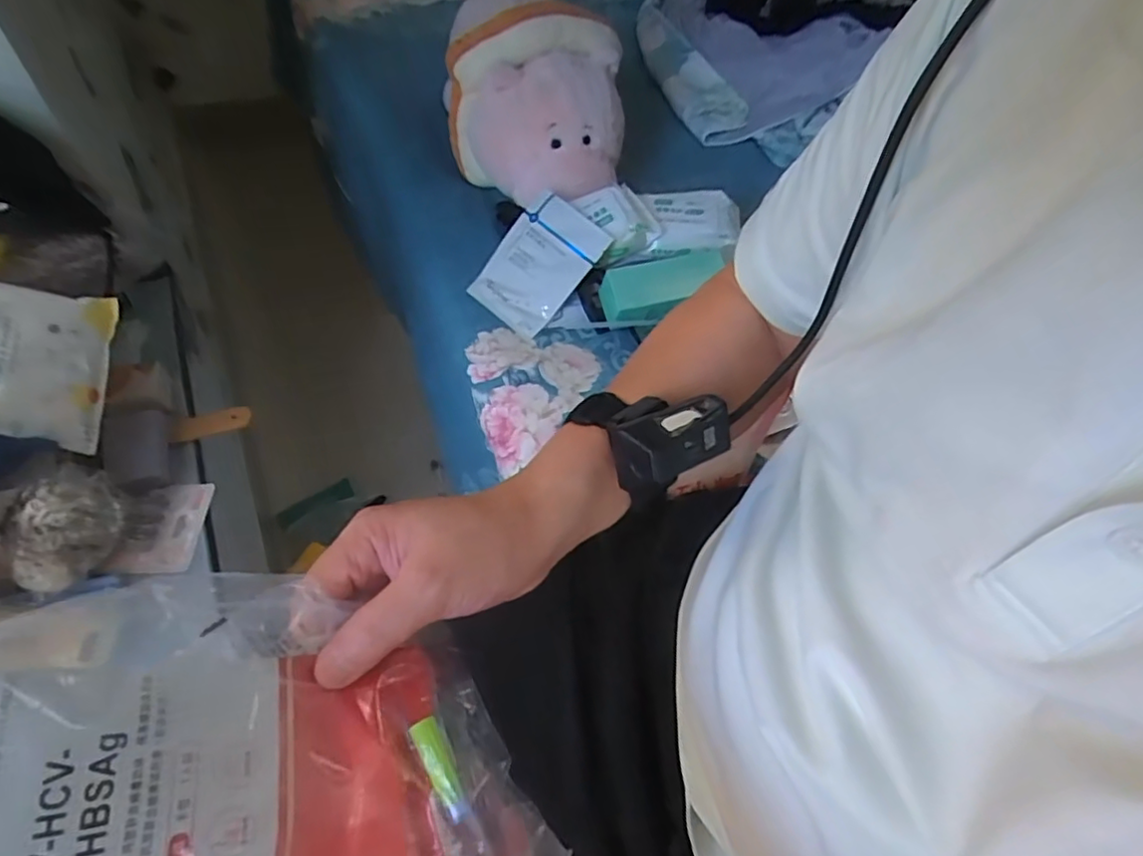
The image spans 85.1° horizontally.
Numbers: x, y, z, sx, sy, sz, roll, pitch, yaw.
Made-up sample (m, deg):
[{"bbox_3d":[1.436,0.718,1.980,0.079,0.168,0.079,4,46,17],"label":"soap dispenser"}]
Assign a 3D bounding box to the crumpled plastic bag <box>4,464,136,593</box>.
[{"bbox_3d":[-0.500,0.096,0.614,0.105,0.079,0.092,-36,64,-27],"label":"crumpled plastic bag"}]

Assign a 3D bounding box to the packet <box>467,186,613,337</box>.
[{"bbox_3d":[-0.040,-0.196,0.745,0.110,0.014,0.154,42,96,11],"label":"packet"}]

